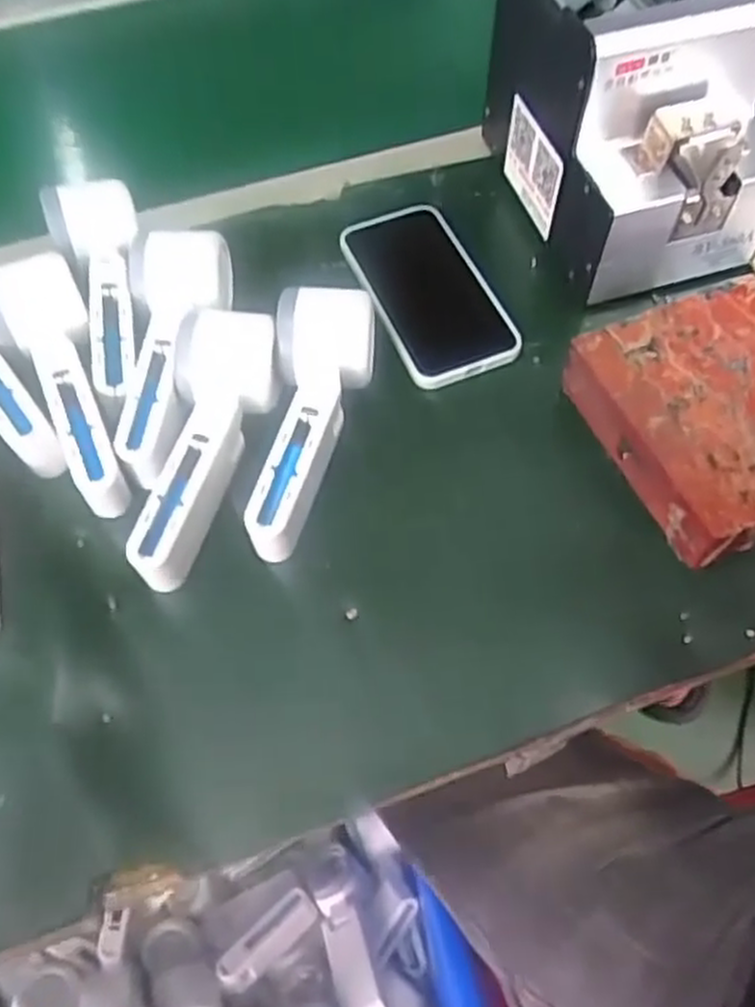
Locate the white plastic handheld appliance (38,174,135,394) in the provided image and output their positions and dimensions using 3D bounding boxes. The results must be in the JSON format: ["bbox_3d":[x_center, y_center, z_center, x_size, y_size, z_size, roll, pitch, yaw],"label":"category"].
[{"bbox_3d":[-0.162,-0.137,0.458,0.050,0.034,0.151,-17,60,-8],"label":"white plastic handheld appliance"}]

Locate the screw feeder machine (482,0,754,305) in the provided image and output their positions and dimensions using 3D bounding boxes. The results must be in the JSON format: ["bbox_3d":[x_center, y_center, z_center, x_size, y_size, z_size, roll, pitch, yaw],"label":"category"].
[{"bbox_3d":[0.165,-0.251,0.488,0.128,0.143,0.170,-16,60,-8],"label":"screw feeder machine"}]

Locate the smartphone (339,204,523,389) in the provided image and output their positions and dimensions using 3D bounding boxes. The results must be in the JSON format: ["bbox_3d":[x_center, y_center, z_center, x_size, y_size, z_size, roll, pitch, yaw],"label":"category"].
[{"bbox_3d":[0.032,-0.142,0.507,0.079,0.015,0.145,-18,60,-9],"label":"smartphone"}]

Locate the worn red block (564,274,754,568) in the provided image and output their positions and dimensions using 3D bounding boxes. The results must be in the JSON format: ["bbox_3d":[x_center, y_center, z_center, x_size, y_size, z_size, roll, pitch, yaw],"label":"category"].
[{"bbox_3d":[0.199,-0.052,0.439,0.132,0.035,0.149,-22,61,-11],"label":"worn red block"}]

